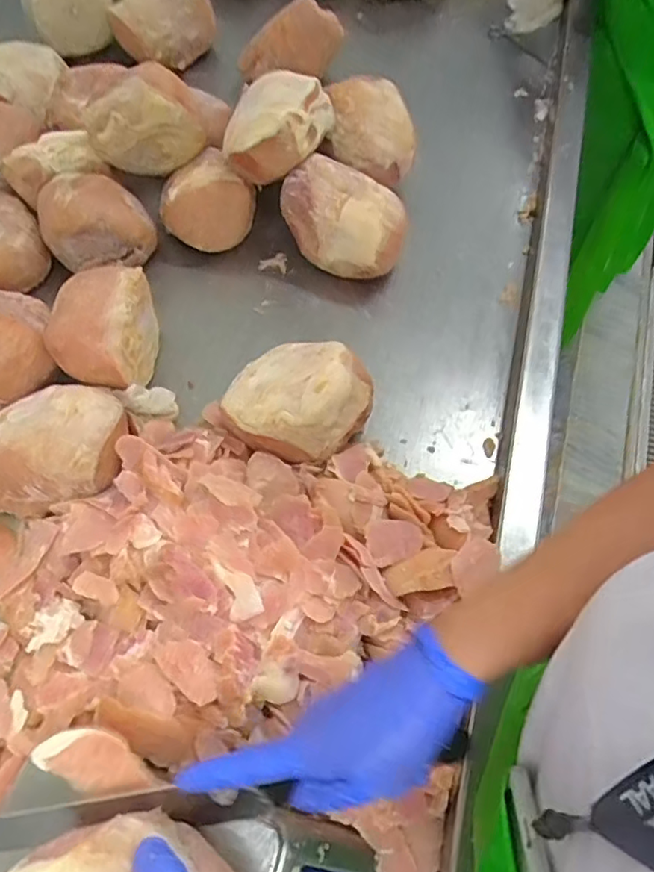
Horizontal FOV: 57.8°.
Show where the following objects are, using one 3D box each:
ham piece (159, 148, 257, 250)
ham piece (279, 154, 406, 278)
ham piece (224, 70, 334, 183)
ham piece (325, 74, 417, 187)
[{"bbox_3d":[-0.145,-0.299,0.742,0.107,0.066,0.103,0,63,0],"label":"ham piece"},{"bbox_3d":[0.019,-0.254,0.715,0.150,0.110,0.086,22,65,11],"label":"ham piece"},{"bbox_3d":[-0.058,-0.358,0.689,0.110,0.071,0.122,14,64,8],"label":"ham piece"},{"bbox_3d":[0.061,-0.393,0.758,0.110,0.088,0.076,32,68,16],"label":"ham piece"}]

